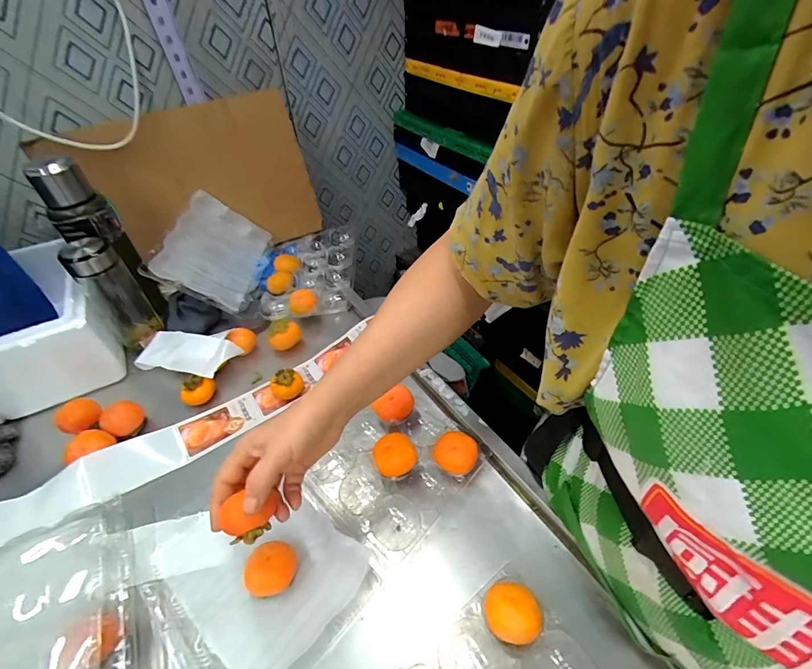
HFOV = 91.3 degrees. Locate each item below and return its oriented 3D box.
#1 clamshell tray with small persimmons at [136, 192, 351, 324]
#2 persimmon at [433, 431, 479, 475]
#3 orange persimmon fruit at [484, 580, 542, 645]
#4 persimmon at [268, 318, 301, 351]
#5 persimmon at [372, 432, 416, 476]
[{"bbox_3d":[-0.247,-0.136,0.714,0.297,0.134,0.250,-2,44,2],"label":"clamshell tray with small persimmons"},{"bbox_3d":[0.059,0.146,0.479,0.050,0.043,0.045,6,45,11],"label":"persimmon"},{"bbox_3d":[0.096,0.256,0.366,0.046,0.037,0.047,-2,44,2],"label":"orange persimmon fruit"},{"bbox_3d":[-0.200,0.001,0.655,0.053,0.042,0.044,-19,46,-14],"label":"persimmon"},{"bbox_3d":[-0.013,0.150,0.482,0.049,0.042,0.043,-20,47,-16],"label":"persimmon"}]

